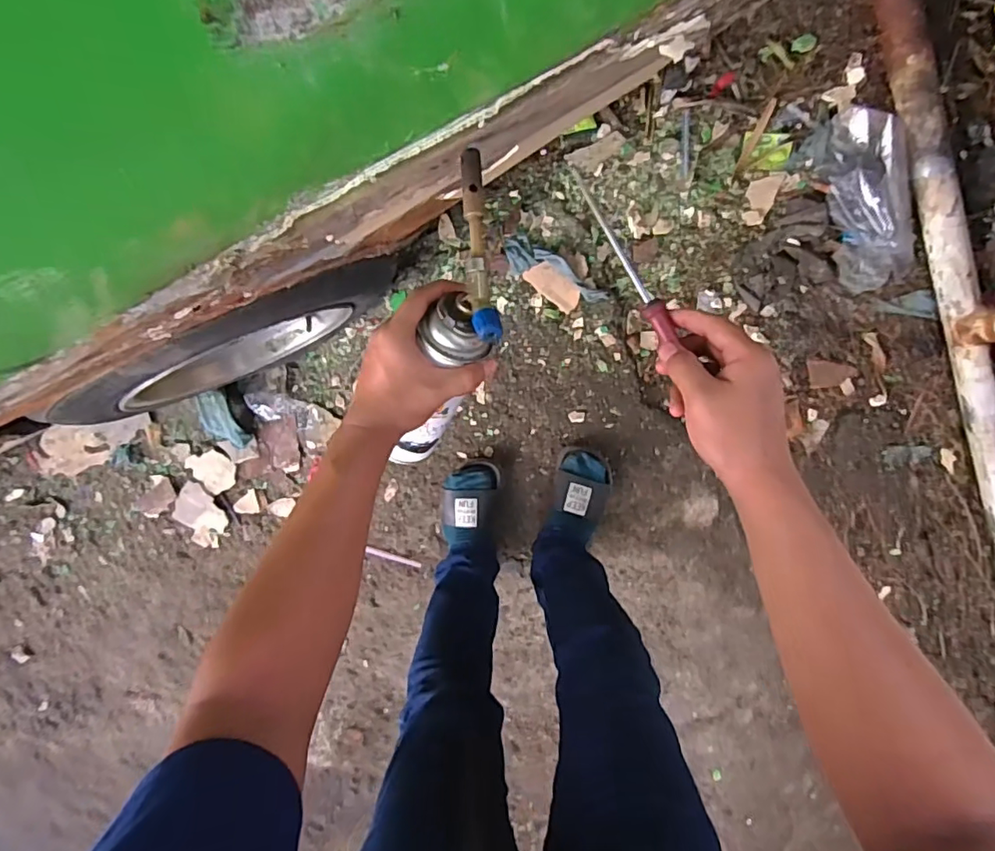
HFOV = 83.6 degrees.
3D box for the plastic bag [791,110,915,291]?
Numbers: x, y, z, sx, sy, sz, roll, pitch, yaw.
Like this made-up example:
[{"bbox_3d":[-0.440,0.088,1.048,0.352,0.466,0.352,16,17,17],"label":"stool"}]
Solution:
[{"bbox_3d":[0.623,-0.381,0.947,0.132,0.078,0.295,-28,99,7],"label":"plastic bag"}]

